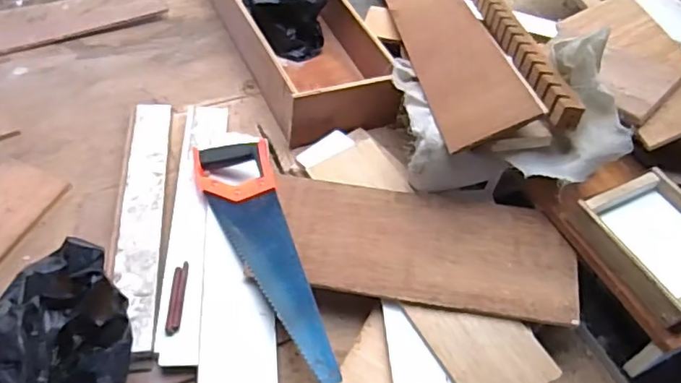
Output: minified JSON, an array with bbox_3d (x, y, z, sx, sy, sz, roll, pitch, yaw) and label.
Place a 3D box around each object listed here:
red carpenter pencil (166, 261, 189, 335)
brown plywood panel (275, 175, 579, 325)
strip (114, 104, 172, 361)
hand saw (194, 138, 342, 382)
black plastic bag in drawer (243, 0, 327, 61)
[{"bbox_3d":[-0.224,0.146,0.787,0.019,0.010,0.105,3,48,-7],"label":"red carpenter pencil"},{"bbox_3d":[0.117,0.073,0.825,0.422,0.016,0.181,7,54,5],"label":"brown plywood panel"},{"bbox_3d":[-0.307,0.030,0.885,0.065,0.014,0.472,0,49,-12],"label":"strip"},{"bbox_3d":[-0.120,0.084,0.816,0.116,0.033,0.424,-9,50,-17],"label":"hand saw"},{"bbox_3d":[-0.108,-0.368,1.162,0.182,0.149,0.142,-3,48,-12],"label":"black plastic bag in drawer"}]

